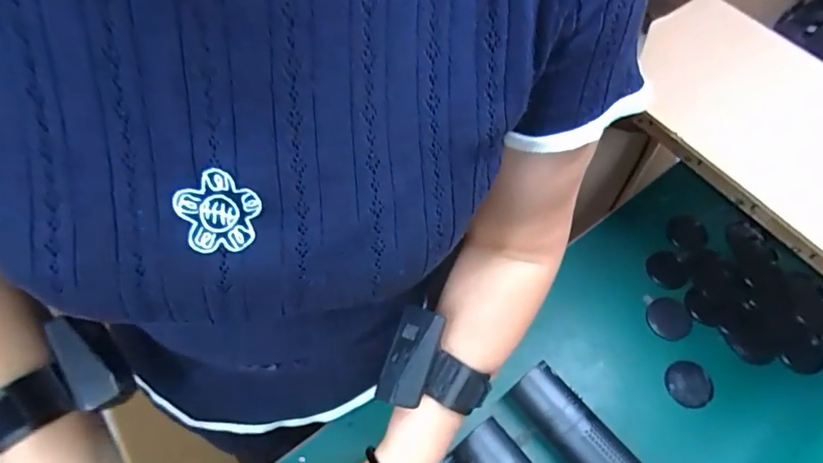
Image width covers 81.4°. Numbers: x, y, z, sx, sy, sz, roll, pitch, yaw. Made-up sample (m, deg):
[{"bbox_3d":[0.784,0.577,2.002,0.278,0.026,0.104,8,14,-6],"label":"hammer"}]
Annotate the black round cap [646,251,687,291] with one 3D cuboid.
[{"bbox_3d":[0.324,0.050,0.610,0.044,0.007,0.049,-20,62,-10],"label":"black round cap"}]

